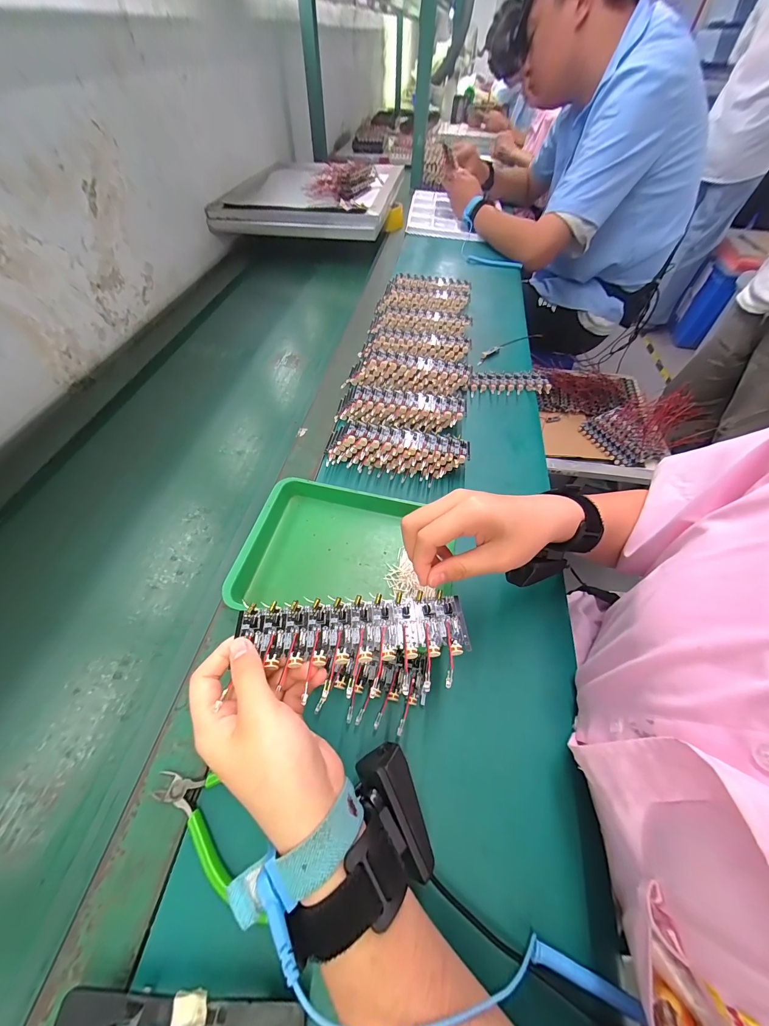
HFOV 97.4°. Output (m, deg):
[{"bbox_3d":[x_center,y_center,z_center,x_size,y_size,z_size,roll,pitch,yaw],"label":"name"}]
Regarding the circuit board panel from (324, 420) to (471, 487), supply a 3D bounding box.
[{"bbox_3d":[0.015,-0.081,0.447,0.182,0.031,0.074,8,55,1],"label":"circuit board panel"}]

